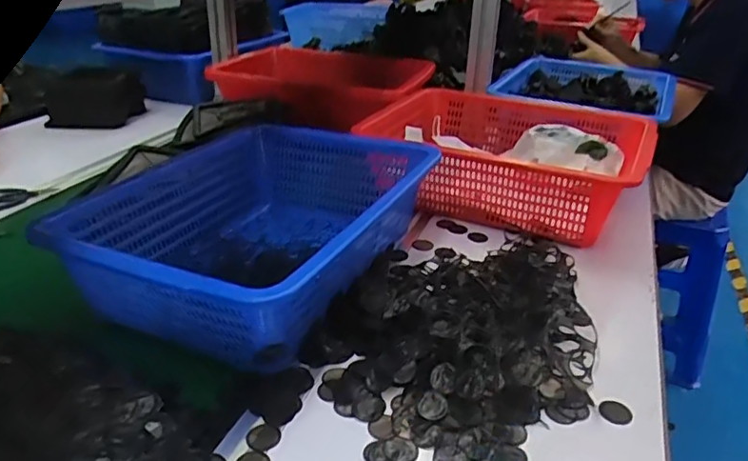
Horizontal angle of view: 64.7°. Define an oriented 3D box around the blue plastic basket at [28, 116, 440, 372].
[{"bbox_3d":[-0.133,-0.013,0.689,0.277,0.120,0.392,15,31,20],"label":"blue plastic basket"}]

